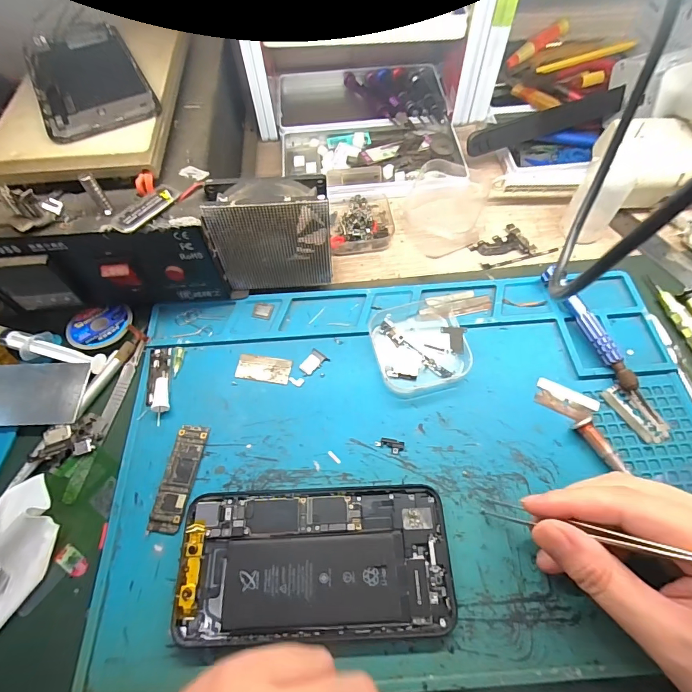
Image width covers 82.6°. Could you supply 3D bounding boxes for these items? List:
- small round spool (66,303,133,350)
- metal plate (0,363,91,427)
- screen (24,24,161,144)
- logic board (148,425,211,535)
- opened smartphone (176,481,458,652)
[{"bbox_3d":[-0.183,-0.016,0.293,0.037,0.010,0.043,40,70,20],"label":"small round spool"},{"bbox_3d":[-0.218,0.033,0.271,0.076,0.006,0.044,-2,62,1],"label":"metal plate"},{"bbox_3d":[-0.183,-0.192,0.278,0.069,0.010,0.145,-24,64,-15],"label":"screen"},{"bbox_3d":[-0.104,0.081,0.245,0.019,0.004,0.064,7,62,6],"label":"logic board"},{"bbox_3d":[-0.017,0.120,0.222,0.147,0.008,0.074,-2,62,1],"label":"opened smartphone"}]

